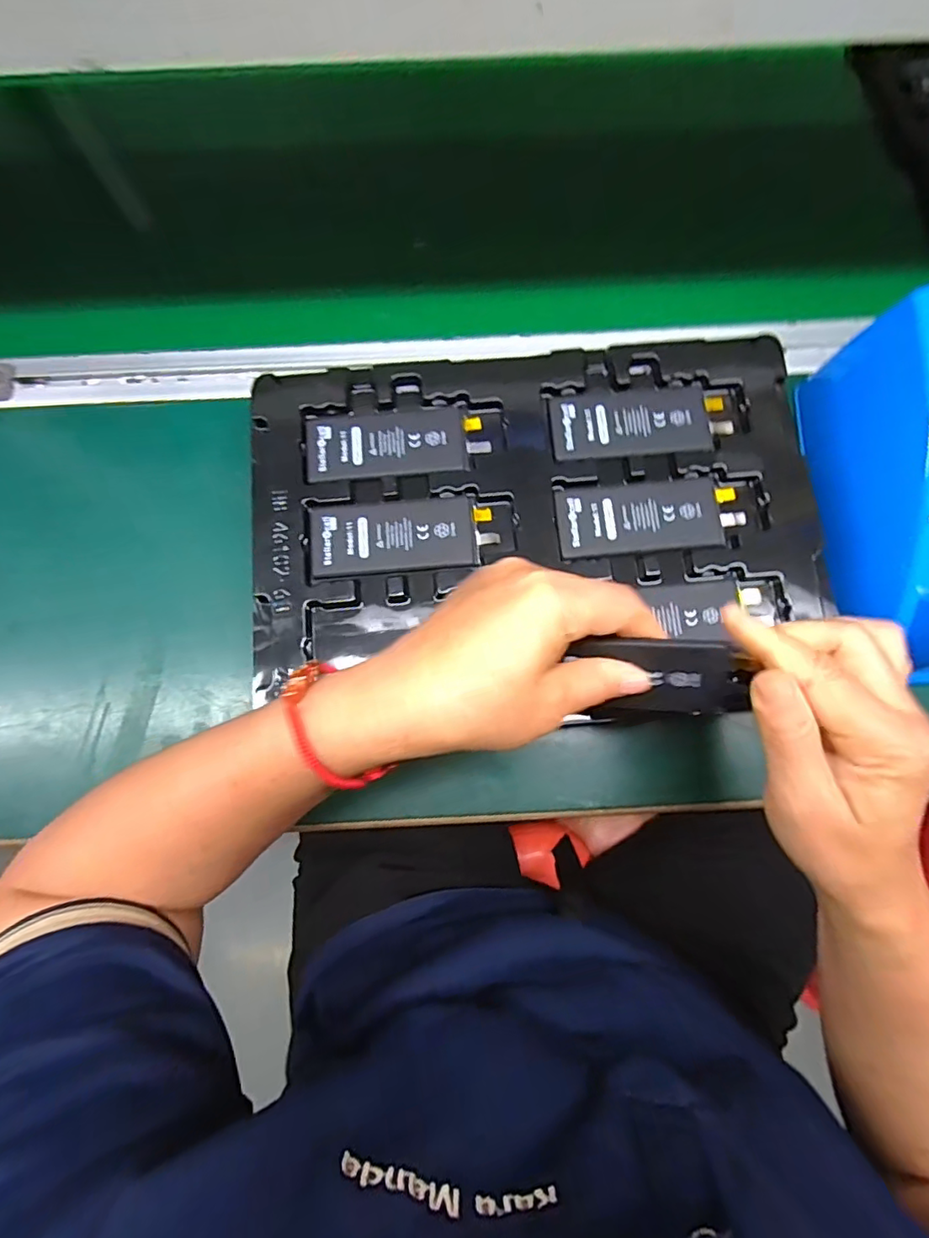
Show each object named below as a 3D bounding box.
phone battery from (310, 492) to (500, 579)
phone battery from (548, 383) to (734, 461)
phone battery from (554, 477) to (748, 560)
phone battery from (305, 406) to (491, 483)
[{"bbox_3d":[-0.037,-0.050,0.329,0.106,0.004,0.044,-6,78,0],"label":"phone battery"},{"bbox_3d":[0.108,-0.123,0.342,0.107,0.004,0.047,-3,78,0],"label":"phone battery"},{"bbox_3d":[0.110,-0.062,0.332,0.108,0.004,0.045,-5,78,0],"label":"phone battery"},{"bbox_3d":[-0.042,-0.109,0.342,0.108,0.004,0.044,-5,78,0],"label":"phone battery"}]

